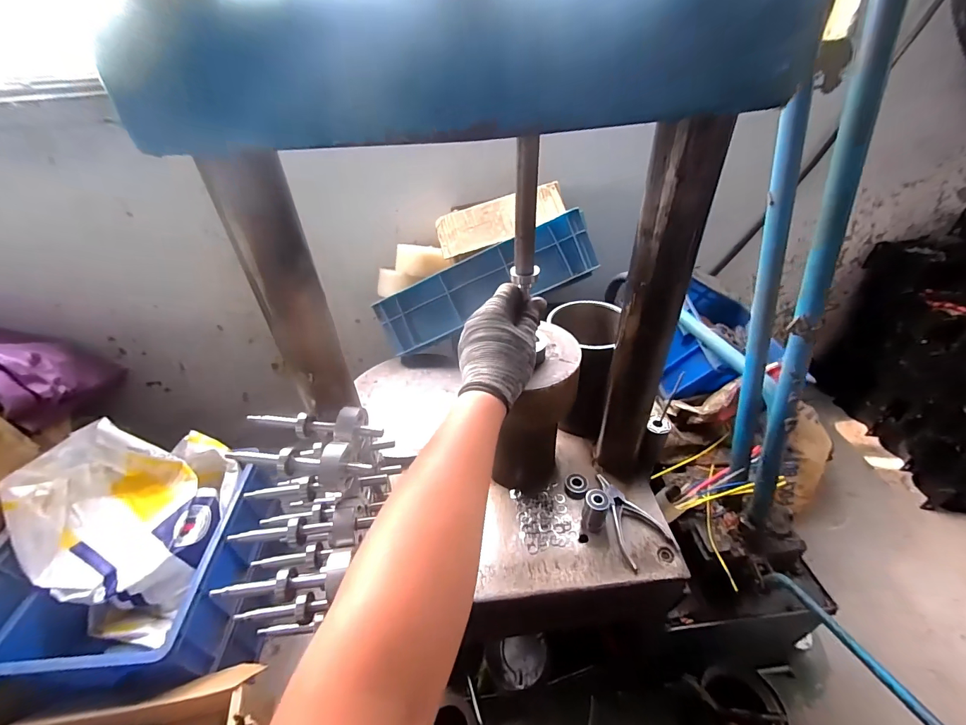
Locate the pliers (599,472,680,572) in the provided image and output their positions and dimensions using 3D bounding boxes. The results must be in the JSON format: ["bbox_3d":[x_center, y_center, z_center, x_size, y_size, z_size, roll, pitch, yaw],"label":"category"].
[{"bbox_3d":[0.203,0.211,0.562,0.068,0.014,0.133,-12,39,-10],"label":"pliers"}]

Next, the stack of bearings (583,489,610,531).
[{"bbox_3d":[0.152,0.199,0.551,0.029,0.050,0.033,14,41,21],"label":"stack of bearings"}]

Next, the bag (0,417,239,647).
[{"bbox_3d":[-0.656,0.288,0.782,0.305,0.245,0.324,14,41,21],"label":"bag"}]

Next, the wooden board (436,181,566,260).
[{"bbox_3d":[0.032,-0.273,0.788,0.246,0.034,0.091,-20,78,-1],"label":"wooden board"}]

